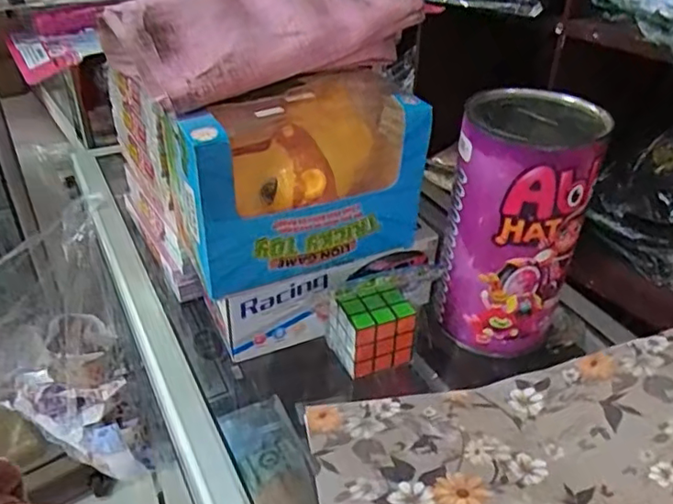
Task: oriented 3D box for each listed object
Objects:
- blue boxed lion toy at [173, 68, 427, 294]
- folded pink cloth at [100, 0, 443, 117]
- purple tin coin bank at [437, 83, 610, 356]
[{"bbox_3d":[-0.017,-0.056,0.442,0.193,0.126,0.074,-20,41,-27],"label":"blue boxed lion toy"},{"bbox_3d":[-0.046,-0.159,0.418,0.227,0.064,0.071,-24,43,-30],"label":"folded pink cloth"},{"bbox_3d":[0.140,-0.022,0.478,0.092,0.186,0.092,7,36,7],"label":"purple tin coin bank"}]

